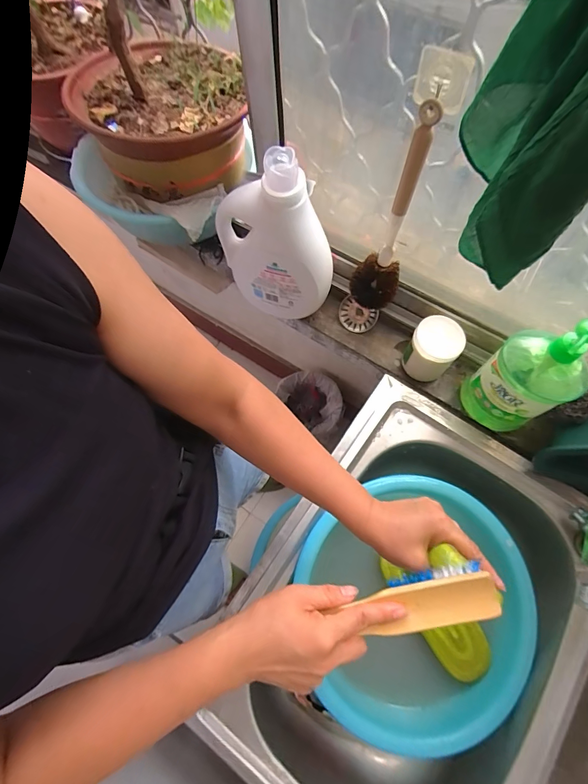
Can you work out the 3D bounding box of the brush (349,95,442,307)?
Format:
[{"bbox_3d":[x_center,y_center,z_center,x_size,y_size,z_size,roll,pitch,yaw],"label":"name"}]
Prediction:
[{"bbox_3d":[0.139,-0.234,0.550,0.077,0.316,0.054,14,70,6],"label":"brush"}]

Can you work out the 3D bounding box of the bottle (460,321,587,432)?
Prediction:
[{"bbox_3d":[0.348,-0.025,0.560,0.077,0.239,0.111,-29,71,-10],"label":"bottle"}]

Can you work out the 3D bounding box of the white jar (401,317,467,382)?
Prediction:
[{"bbox_3d":[0.241,-0.071,0.672,0.078,0.106,0.077,0,69,1],"label":"white jar"}]

